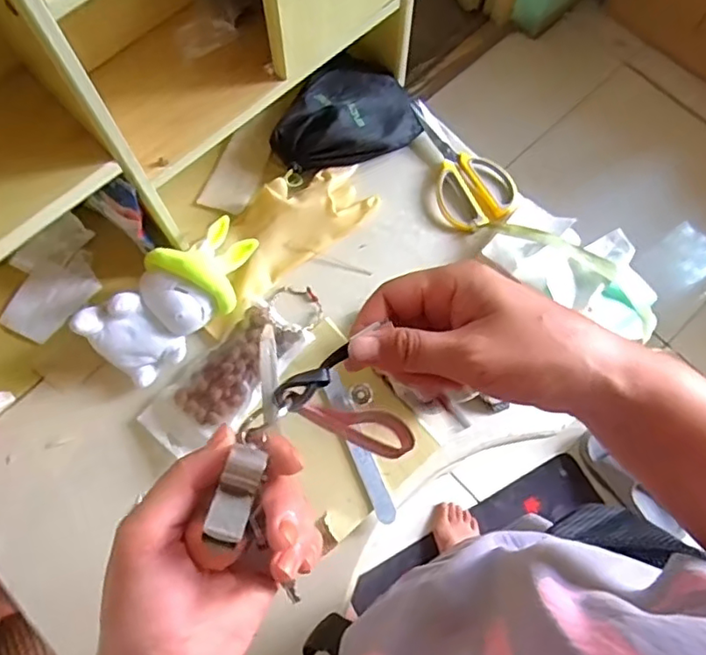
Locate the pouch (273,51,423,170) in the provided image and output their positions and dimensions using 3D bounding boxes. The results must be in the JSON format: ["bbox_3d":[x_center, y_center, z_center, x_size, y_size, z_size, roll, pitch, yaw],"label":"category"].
[{"bbox_3d":[-0.015,-0.276,0.755,0.190,0.048,0.131,-23,73,-8],"label":"pouch"}]

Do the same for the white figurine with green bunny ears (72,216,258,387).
[{"bbox_3d":[-0.188,-0.036,0.641,0.094,0.077,0.204,42,76,13],"label":"white figurine with green bunny ears"}]

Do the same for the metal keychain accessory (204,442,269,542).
[{"bbox_3d":[-0.049,0.069,0.247,0.015,0.013,0.040,15,67,5],"label":"metal keychain accessory"}]

